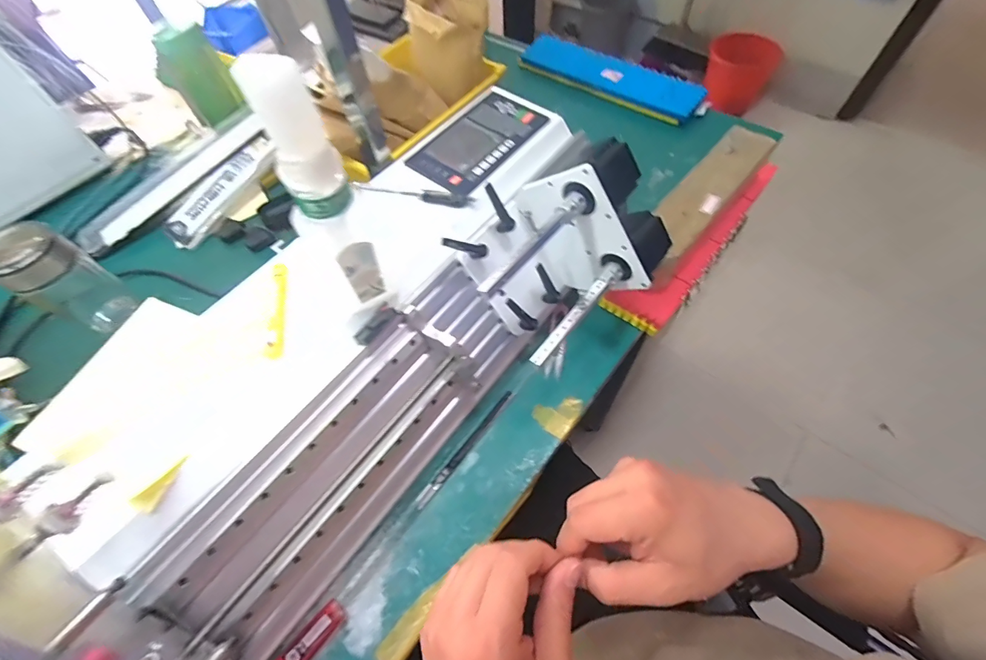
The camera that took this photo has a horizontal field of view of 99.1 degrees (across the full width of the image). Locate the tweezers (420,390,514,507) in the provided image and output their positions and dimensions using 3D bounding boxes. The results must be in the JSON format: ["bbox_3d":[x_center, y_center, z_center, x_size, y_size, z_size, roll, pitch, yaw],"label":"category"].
[{"bbox_3d":[-0.029,0.128,0.464,0.012,0.008,0.153,34,67,20],"label":"tweezers"}]

